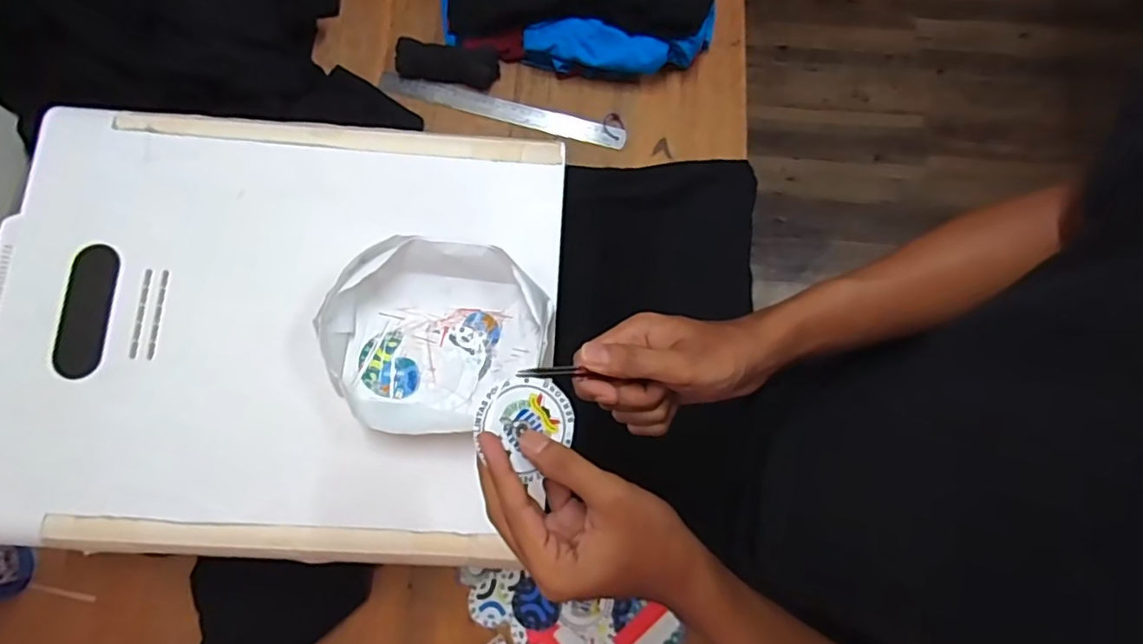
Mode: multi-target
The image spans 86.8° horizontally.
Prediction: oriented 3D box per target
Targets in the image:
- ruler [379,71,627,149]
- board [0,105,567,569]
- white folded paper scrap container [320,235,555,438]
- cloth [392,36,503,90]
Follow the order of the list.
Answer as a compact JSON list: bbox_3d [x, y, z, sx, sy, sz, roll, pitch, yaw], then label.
[{"bbox_3d":[-0.088,-0.273,0.775,0.316,0.004,0.031,15,88,1],"label":"ruler"},{"bbox_3d":[-0.270,-0.001,0.541,0.496,0.020,0.397,3,78,1],"label":"board"},{"bbox_3d":[-0.119,0.015,0.523,0.183,0.050,0.163,4,78,-1],"label":"white folded paper scrap container"},{"bbox_3d":[-0.157,-0.329,0.769,0.127,0.029,0.045,11,78,0],"label":"cloth"}]

